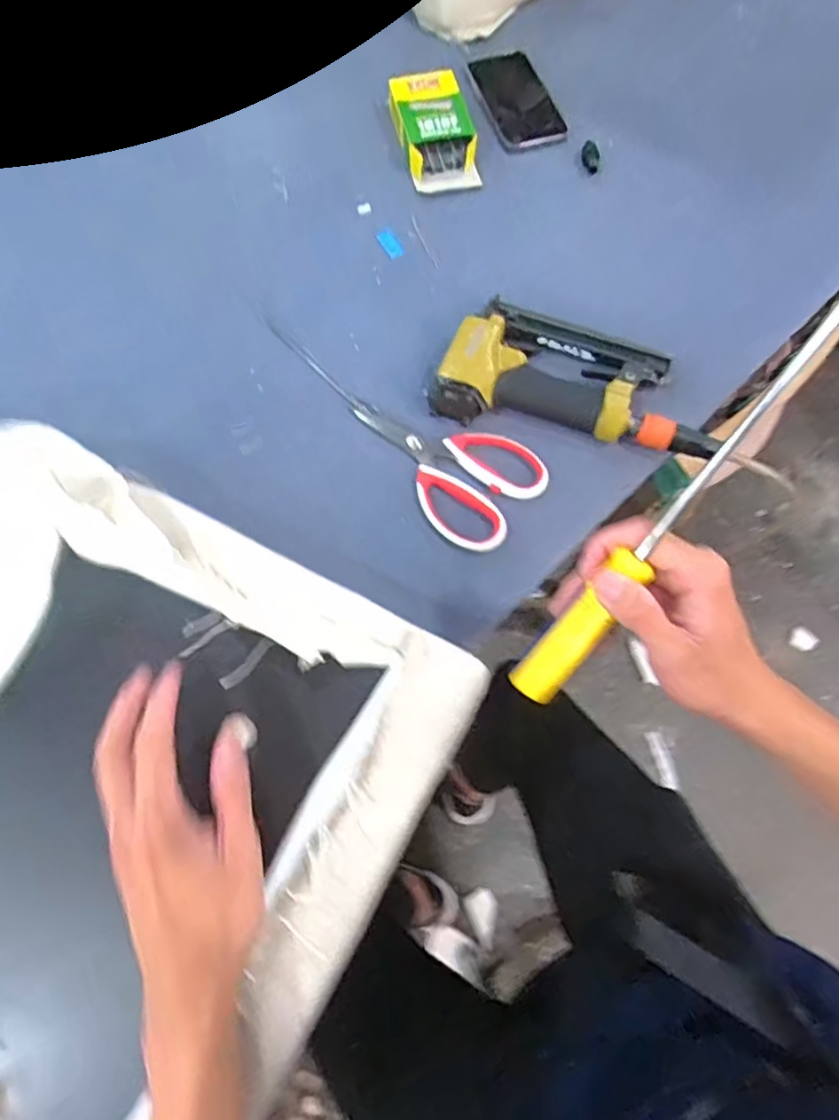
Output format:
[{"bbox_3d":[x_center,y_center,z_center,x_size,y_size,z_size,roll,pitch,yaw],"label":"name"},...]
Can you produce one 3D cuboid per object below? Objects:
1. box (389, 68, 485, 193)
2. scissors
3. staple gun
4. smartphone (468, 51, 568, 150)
[{"bbox_3d":[0.016,-0.490,0.694,0.079,0.040,0.152,-12,68,-6],"label":"box"},{"bbox_3d":[-0.010,-0.132,0.555,0.105,0.012,0.290,-38,73,-15],"label":"scissors"},{"bbox_3d":[0.125,-0.172,0.560,0.207,0.038,0.125,13,68,4],"label":"staple gun"},{"bbox_3d":[0.114,-0.565,0.740,0.088,0.014,0.177,-12,69,-4],"label":"smartphone"}]

